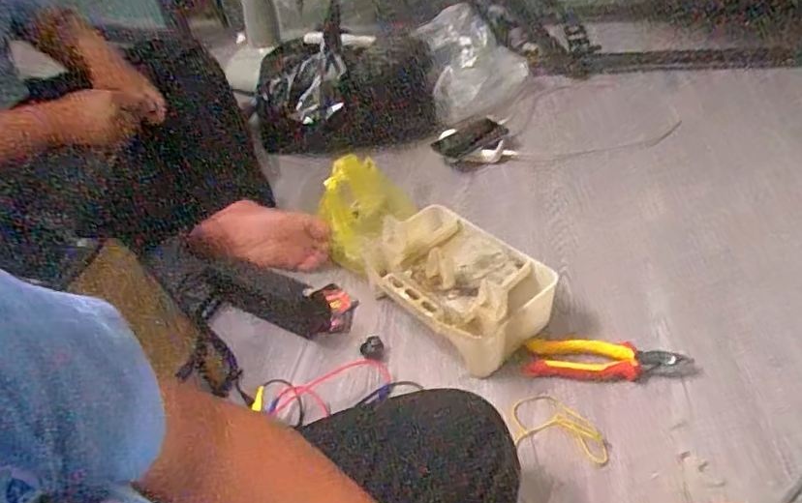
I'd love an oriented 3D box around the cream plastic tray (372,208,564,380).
[{"bbox_3d":[0.072,0.047,0.795,0.178,0.088,0.253,-32,47,-25],"label":"cream plastic tray"}]

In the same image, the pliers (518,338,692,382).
[{"bbox_3d":[0.259,0.140,0.711,0.194,0.024,0.050,2,43,11],"label":"pliers"}]

